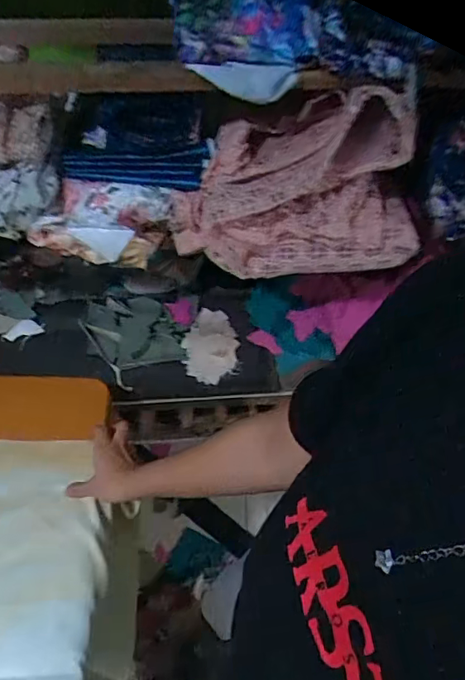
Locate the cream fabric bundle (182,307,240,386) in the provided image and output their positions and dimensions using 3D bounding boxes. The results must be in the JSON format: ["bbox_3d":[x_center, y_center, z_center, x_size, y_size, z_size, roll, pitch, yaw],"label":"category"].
[{"bbox_3d":[-0.038,0.010,0.898,0.099,0.017,0.156,10,51,7],"label":"cream fabric bundle"}]

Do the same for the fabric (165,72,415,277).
[{"bbox_3d":[0.084,-0.214,0.653,0.324,0.210,0.142,-1,51,-1],"label":"fabric"}]

